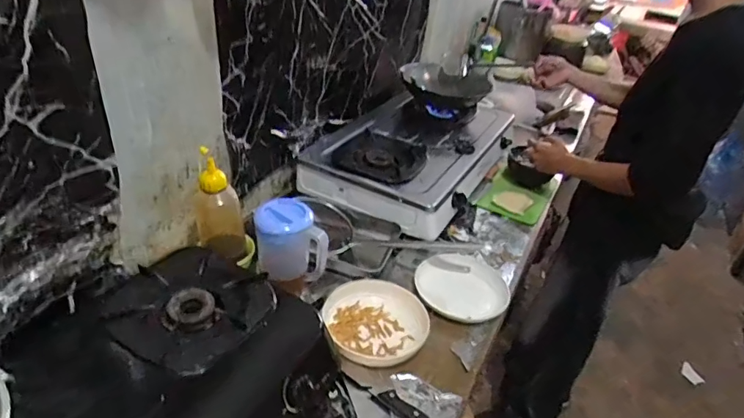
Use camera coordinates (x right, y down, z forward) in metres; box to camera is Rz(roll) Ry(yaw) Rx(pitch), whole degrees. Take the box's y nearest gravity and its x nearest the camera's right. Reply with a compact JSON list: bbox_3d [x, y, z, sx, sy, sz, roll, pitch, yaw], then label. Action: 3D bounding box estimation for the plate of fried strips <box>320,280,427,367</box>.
[{"bbox_3d":[0.008,0.208,0.887,0.179,0.050,0.167,5,33,-3],"label":"plate of fried strips"}]

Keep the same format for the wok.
[{"bbox_3d":[0.240,-0.411,1.562,0.280,0.093,0.248,10,33,5],"label":"wok"}]

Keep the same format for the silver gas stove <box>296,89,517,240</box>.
[{"bbox_3d":[0.139,-0.198,1.408,0.417,0.118,0.738,22,36,23],"label":"silver gas stove"}]

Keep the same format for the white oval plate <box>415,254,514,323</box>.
[{"bbox_3d":[0.188,0.164,1.012,0.191,0.030,0.209,29,39,31],"label":"white oval plate"}]

